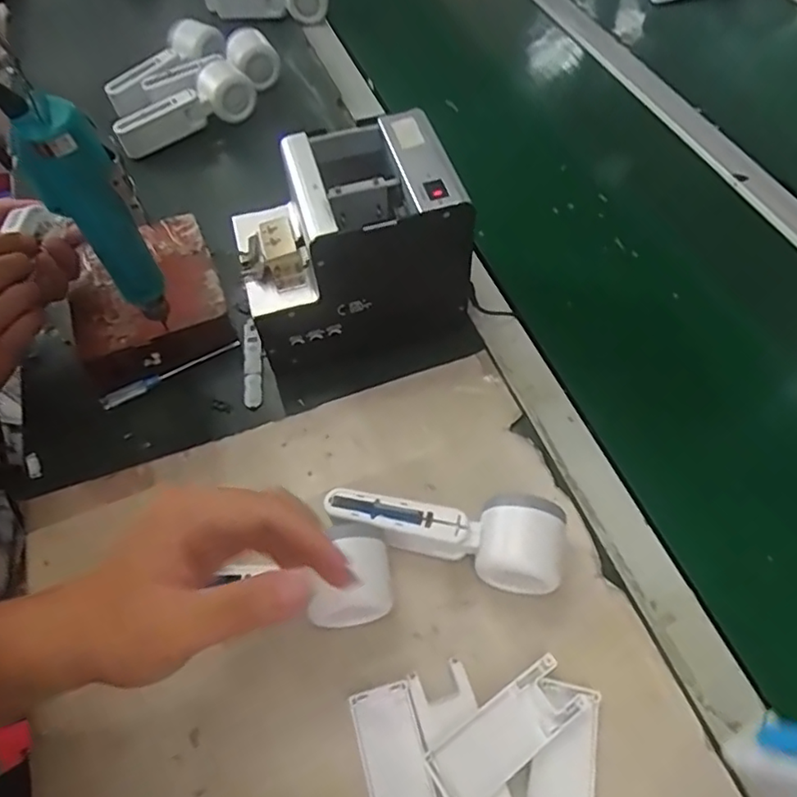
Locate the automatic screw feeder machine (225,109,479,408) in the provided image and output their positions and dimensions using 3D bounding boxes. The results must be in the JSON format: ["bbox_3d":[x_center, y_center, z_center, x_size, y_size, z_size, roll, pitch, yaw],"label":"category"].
[{"bbox_3d":[-0.042,-0.119,0.512,0.178,0.148,0.156,-18,58,-10],"label":"automatic screw feeder machine"}]

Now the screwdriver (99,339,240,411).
[{"bbox_3d":[-0.204,-0.024,0.546,0.127,0.012,0.007,-28,60,-17],"label":"screwdriver"}]

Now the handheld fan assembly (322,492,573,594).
[{"bbox_3d":[0.033,0.094,0.431,0.166,0.042,0.055,10,57,8],"label":"handheld fan assembly"}]

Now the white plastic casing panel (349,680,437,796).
[{"bbox_3d":[0.001,0.229,0.365,0.038,0.004,0.103,-14,57,-8],"label":"white plastic casing panel"}]

